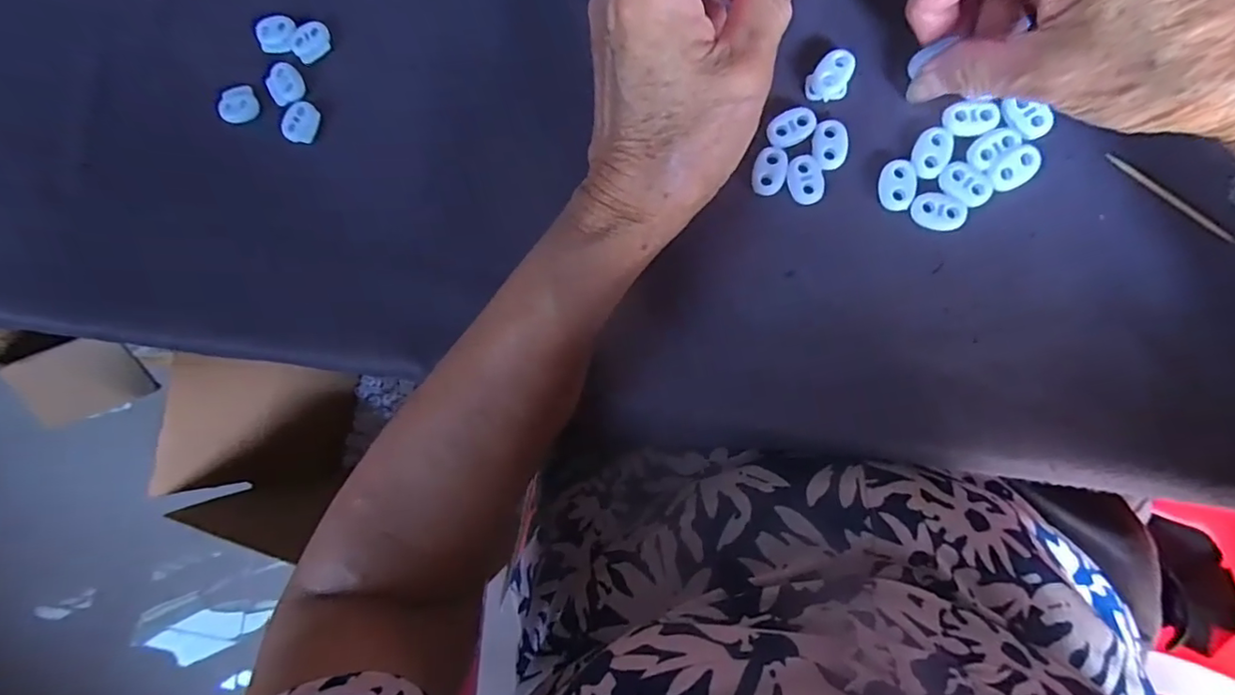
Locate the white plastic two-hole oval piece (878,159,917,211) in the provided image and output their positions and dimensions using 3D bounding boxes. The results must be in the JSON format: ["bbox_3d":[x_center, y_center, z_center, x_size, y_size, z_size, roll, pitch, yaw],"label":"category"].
[{"bbox_3d":[0.126,-0.073,0.249,0.015,0.004,0.023,3,89,10],"label":"white plastic two-hole oval piece"}]

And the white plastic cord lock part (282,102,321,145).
[{"bbox_3d":[-0.176,-0.124,0.304,0.016,0.006,0.022,17,91,10],"label":"white plastic cord lock part"}]

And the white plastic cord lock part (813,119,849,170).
[{"bbox_3d":[0.098,-0.093,0.254,0.015,0.004,0.022,-1,88,10],"label":"white plastic cord lock part"}]

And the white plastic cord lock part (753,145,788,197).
[{"bbox_3d":[0.071,-0.083,0.258,0.015,0.004,0.022,9,90,10],"label":"white plastic cord lock part"}]

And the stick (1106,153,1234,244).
[{"bbox_3d":[0.232,-0.063,0.232,0.058,0.004,0.004,44,96,8],"label":"stick"}]

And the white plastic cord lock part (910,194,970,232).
[{"bbox_3d":[0.143,-0.060,0.246,0.023,0.004,0.015,20,92,10],"label":"white plastic cord lock part"}]

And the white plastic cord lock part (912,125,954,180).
[{"bbox_3d":[0.140,-0.087,0.246,0.015,0.004,0.023,16,91,10],"label":"white plastic cord lock part"}]

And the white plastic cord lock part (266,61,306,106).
[{"bbox_3d":[-0.184,-0.145,0.306,0.020,0.006,0.020,0,88,10],"label":"white plastic cord lock part"}]

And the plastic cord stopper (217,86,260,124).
[{"bbox_3d":[-0.213,-0.136,0.311,0.020,0.007,0.020,0,88,10],"label":"plastic cord stopper"}]

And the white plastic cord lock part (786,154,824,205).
[{"bbox_3d":[0.087,-0.078,0.256,0.016,0.004,0.022,-13,86,9],"label":"white plastic cord lock part"}]

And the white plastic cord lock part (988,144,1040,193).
[{"bbox_3d":[0.173,-0.078,0.241,0.023,0.004,0.015,-41,82,6],"label":"white plastic cord lock part"}]

